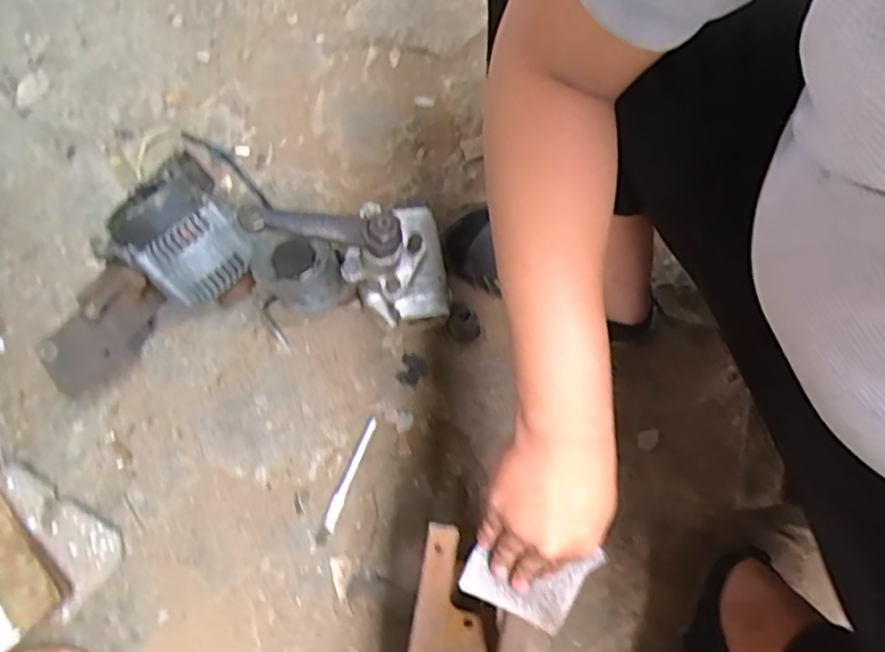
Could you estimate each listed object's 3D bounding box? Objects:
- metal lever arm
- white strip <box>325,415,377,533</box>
[{"bbox_3d":[-0.127,-0.104,0.640,0.166,0.044,0.031,4,72,6],"label":"metal lever arm"},{"bbox_3d":[-0.112,0.180,0.766,0.018,0.007,0.142,21,73,8],"label":"white strip"}]

